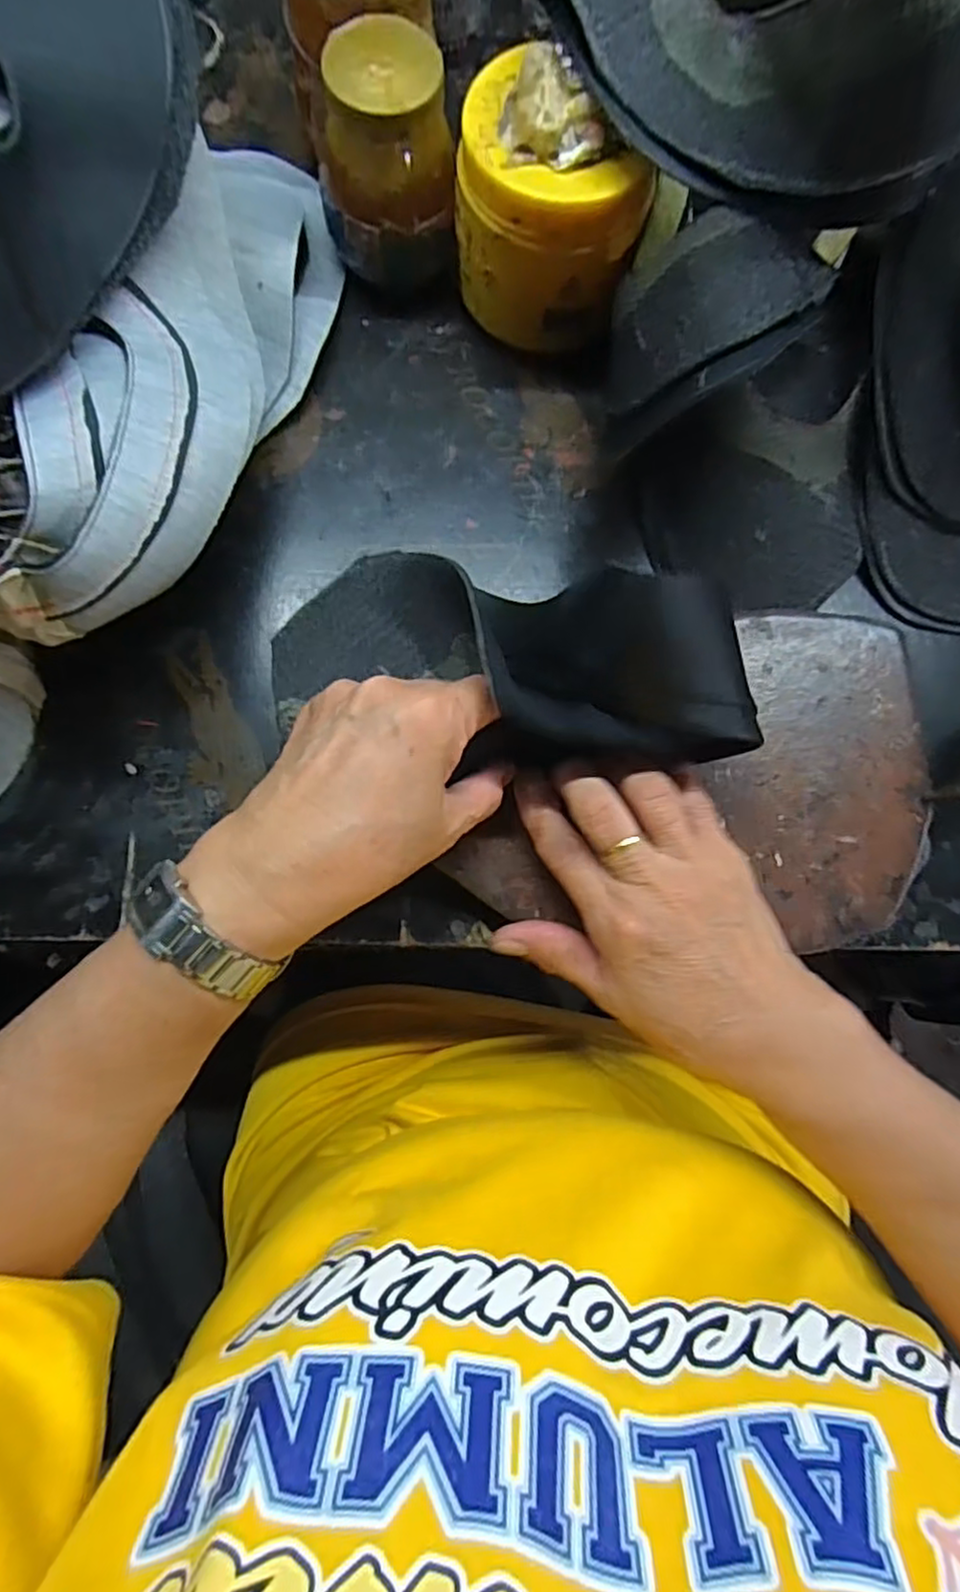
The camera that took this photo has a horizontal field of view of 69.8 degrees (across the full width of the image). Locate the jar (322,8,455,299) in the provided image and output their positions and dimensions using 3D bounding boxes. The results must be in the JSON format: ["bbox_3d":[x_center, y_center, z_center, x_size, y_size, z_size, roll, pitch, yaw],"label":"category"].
[{"bbox_3d":[-0.047,-0.313,0.346,0.063,0.091,0.053,-11,82,-5],"label":"jar"}]

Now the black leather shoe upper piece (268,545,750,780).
[{"bbox_3d":[0.009,-0.058,0.313,0.217,0.060,0.087,14,81,20],"label":"black leather shoe upper piece"}]

